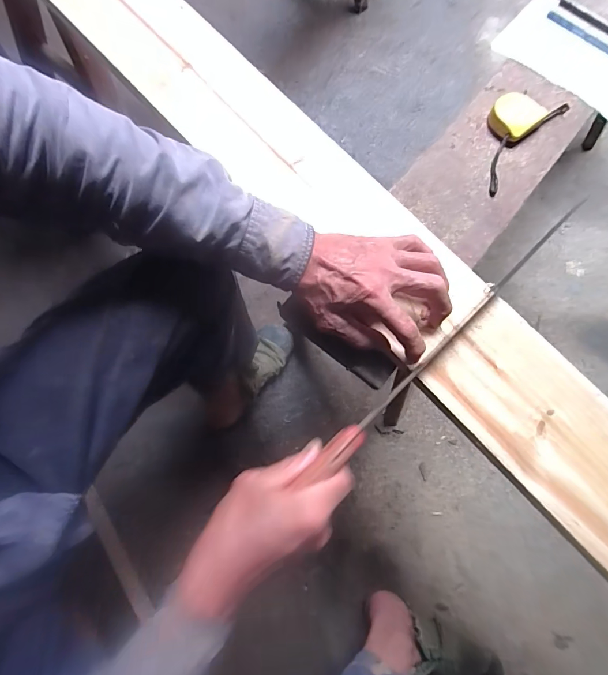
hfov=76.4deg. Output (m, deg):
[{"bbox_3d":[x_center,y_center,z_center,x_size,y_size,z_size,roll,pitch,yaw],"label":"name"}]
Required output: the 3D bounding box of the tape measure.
[{"bbox_3d":[0.254,-0.254,0.475,0.072,0.021,0.167,39,74,8],"label":"tape measure"}]

